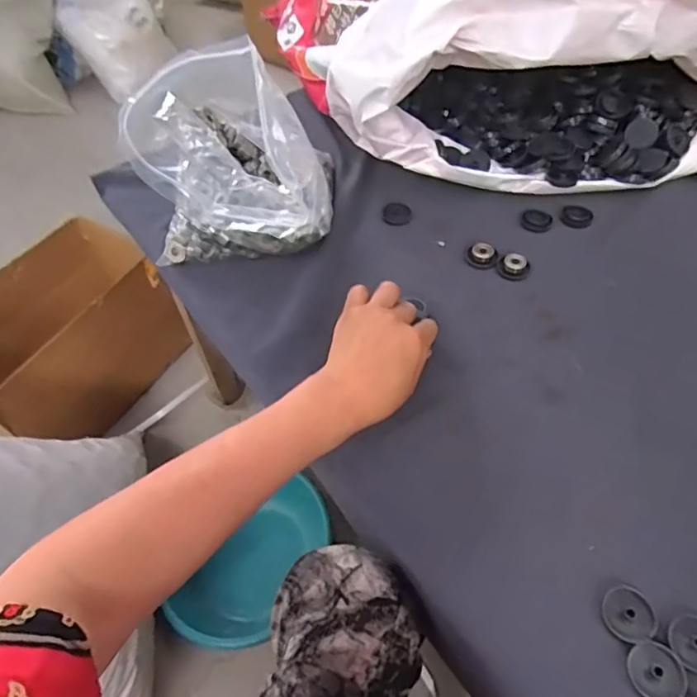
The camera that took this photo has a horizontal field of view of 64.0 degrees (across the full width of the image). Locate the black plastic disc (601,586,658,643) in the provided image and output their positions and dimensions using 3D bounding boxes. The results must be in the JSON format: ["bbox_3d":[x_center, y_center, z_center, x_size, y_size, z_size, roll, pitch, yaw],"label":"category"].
[{"bbox_3d":[0.186,0.175,0.368,0.033,0.004,0.033,-1,54,1],"label":"black plastic disc"}]

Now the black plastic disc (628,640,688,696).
[{"bbox_3d":[0.193,0.201,0.347,0.031,0.004,0.034,-1,54,1],"label":"black plastic disc"}]

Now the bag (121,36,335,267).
[{"bbox_3d":[-0.129,-0.188,0.557,0.164,0.159,0.228,-17,55,-10],"label":"bag"}]

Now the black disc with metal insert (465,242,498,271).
[{"bbox_3d":[0.137,-0.095,0.573,0.029,0.015,0.025,3,54,4],"label":"black disc with metal insert"}]

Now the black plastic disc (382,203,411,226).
[{"bbox_3d":[0.055,-0.152,0.625,0.030,0.004,0.037,1,54,3],"label":"black plastic disc"}]

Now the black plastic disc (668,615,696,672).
[{"bbox_3d":[0.221,0.187,0.353,0.031,0.004,0.032,-1,54,1],"label":"black plastic disc"}]

